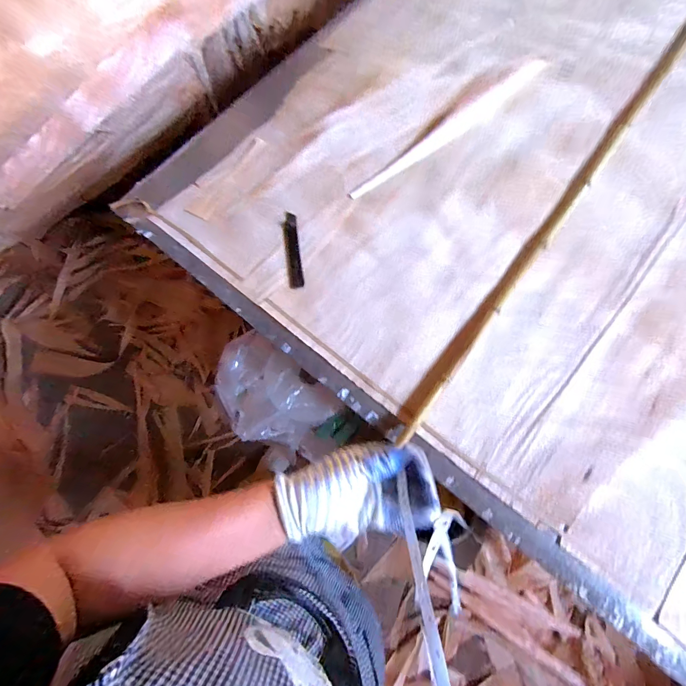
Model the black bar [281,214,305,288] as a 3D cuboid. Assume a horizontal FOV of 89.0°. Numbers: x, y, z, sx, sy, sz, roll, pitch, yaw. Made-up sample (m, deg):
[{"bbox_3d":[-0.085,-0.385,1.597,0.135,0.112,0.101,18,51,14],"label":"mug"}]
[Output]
[{"bbox_3d":[-0.092,-0.170,0.635,0.026,0.006,0.150,-7,72,-4],"label":"black bar"}]

